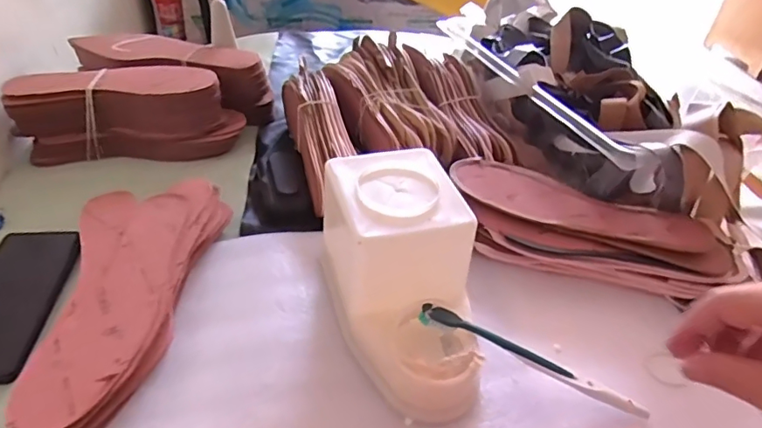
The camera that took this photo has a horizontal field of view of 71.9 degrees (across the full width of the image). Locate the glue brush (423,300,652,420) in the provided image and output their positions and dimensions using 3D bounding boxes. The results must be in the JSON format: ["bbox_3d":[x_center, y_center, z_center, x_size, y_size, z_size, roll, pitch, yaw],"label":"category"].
[{"bbox_3d":[0.116,0.112,0.401,0.186,0.012,0.014,25,40,0],"label":"glue brush"}]

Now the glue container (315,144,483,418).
[{"bbox_3d":[0.016,0.050,0.421,0.104,0.114,0.193,-7,41,-14],"label":"glue container"}]

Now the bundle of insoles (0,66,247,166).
[{"bbox_3d":[-0.308,-0.120,0.641,0.263,0.094,0.081,-4,41,-11],"label":"bundle of insoles"}]

